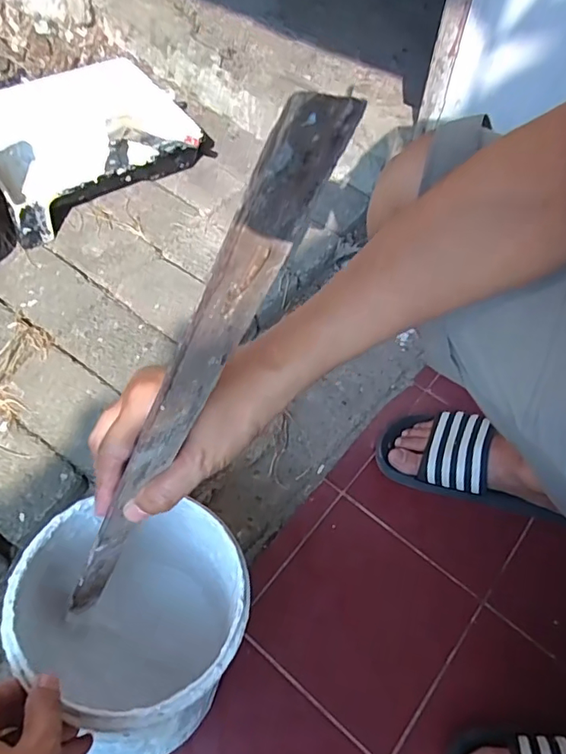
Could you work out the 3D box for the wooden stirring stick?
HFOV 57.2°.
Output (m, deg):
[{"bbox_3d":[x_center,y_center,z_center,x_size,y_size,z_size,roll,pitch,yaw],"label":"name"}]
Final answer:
[{"bbox_3d":[-0.077,0.054,0.299,0.031,0.446,0.005,-10,58,-37],"label":"wooden stirring stick"}]

